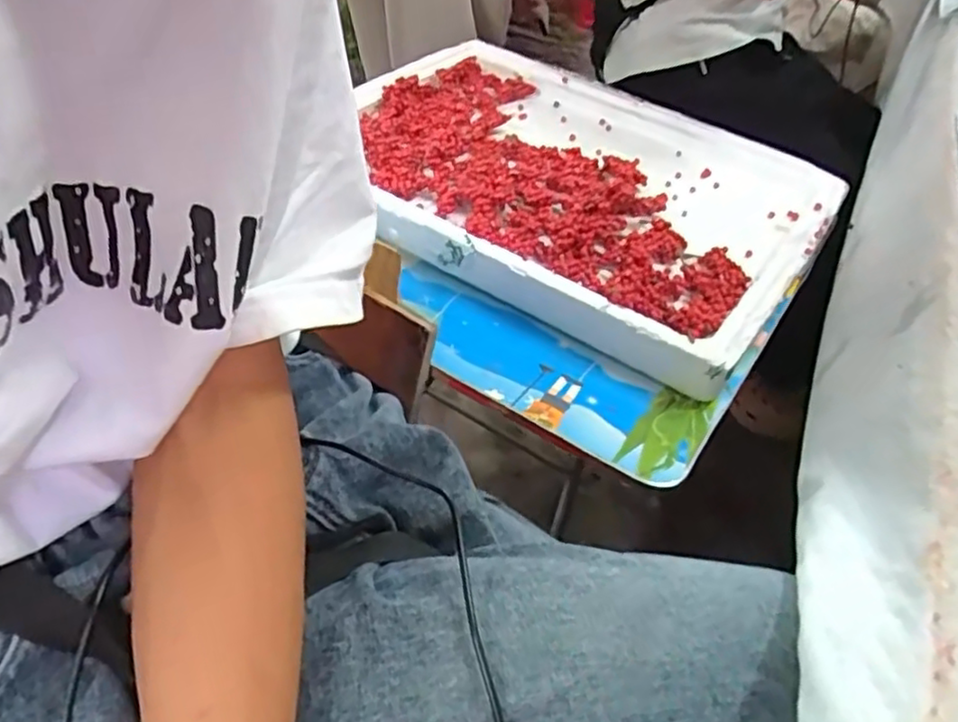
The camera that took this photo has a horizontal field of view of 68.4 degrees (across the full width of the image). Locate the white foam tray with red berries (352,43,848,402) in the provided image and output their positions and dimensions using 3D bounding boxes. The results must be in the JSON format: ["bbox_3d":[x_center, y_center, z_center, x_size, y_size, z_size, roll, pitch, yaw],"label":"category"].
[{"bbox_3d":[0.102,-0.222,0.866,0.581,0.053,0.466,28,47,20],"label":"white foam tray with red berries"}]

